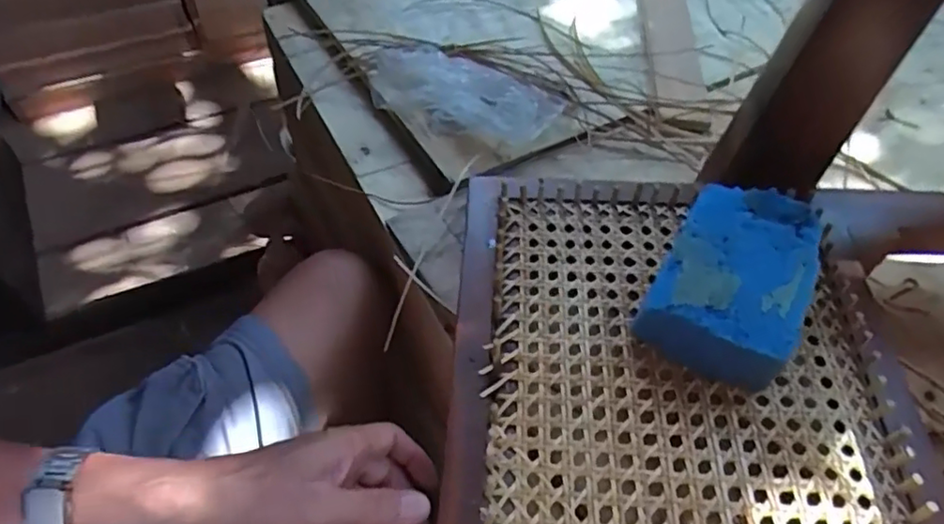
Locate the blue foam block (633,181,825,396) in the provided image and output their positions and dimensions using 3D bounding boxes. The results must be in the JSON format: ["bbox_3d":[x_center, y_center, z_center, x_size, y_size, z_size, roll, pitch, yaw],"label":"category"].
[{"bbox_3d":[0.178,0.012,0.417,0.088,0.053,0.138,25,57,19],"label":"blue foam block"}]

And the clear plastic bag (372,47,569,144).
[{"bbox_3d":[-0.014,-0.160,0.581,0.191,0.066,0.078,10,53,9],"label":"clear plastic bag"}]

